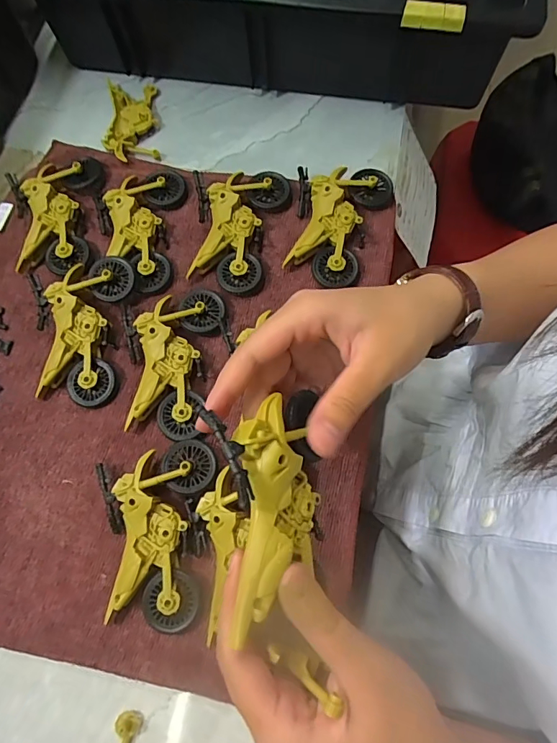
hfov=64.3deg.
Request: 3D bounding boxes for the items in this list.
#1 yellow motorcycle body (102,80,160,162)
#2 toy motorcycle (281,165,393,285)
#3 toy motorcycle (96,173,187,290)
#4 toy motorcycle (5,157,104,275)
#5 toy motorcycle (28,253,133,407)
[{"bbox_3d":[-0.142,-0.241,0.426,0.048,0.012,0.093,-7,71,0],"label":"yellow motorcycle body"},{"bbox_3d":[0.045,-0.128,0.370,0.074,0.021,0.113,19,73,8],"label":"toy motorcycle"},{"bbox_3d":[-0.121,-0.122,0.376,0.068,0.021,0.111,4,72,3],"label":"toy motorcycle"},{"bbox_3d":[-0.199,-0.134,0.383,0.077,0.023,0.120,-2,71,1],"label":"toy motorcycle"},{"bbox_3d":[-0.157,-0.034,0.340,0.074,0.024,0.113,5,72,3],"label":"toy motorcycle"}]

